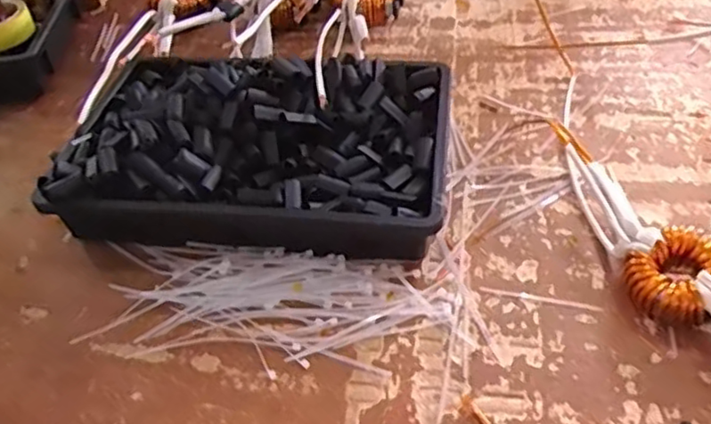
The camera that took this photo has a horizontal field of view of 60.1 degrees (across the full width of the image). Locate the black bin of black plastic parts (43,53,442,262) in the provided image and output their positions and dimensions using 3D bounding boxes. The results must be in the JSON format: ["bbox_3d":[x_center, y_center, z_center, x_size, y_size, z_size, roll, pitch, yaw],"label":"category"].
[{"bbox_3d":[-0.091,-0.068,0.608,0.359,0.092,0.236,4,47,9],"label":"black bin of black plastic parts"}]

